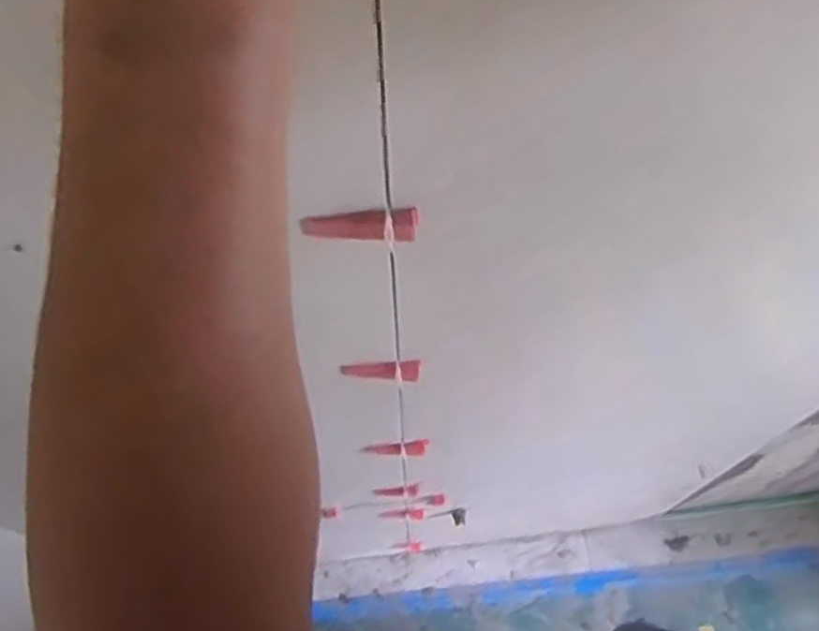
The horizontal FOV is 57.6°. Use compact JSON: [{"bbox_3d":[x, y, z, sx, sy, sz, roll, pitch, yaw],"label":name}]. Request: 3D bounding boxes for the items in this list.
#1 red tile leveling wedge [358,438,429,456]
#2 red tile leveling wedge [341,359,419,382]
[{"bbox_3d":[-0.018,0.169,0.946,0.093,0.021,0.019,-7,62,23],"label":"red tile leveling wedge"},{"bbox_3d":[-0.026,0.052,0.694,0.074,0.015,0.022,1,63,-13],"label":"red tile leveling wedge"}]

